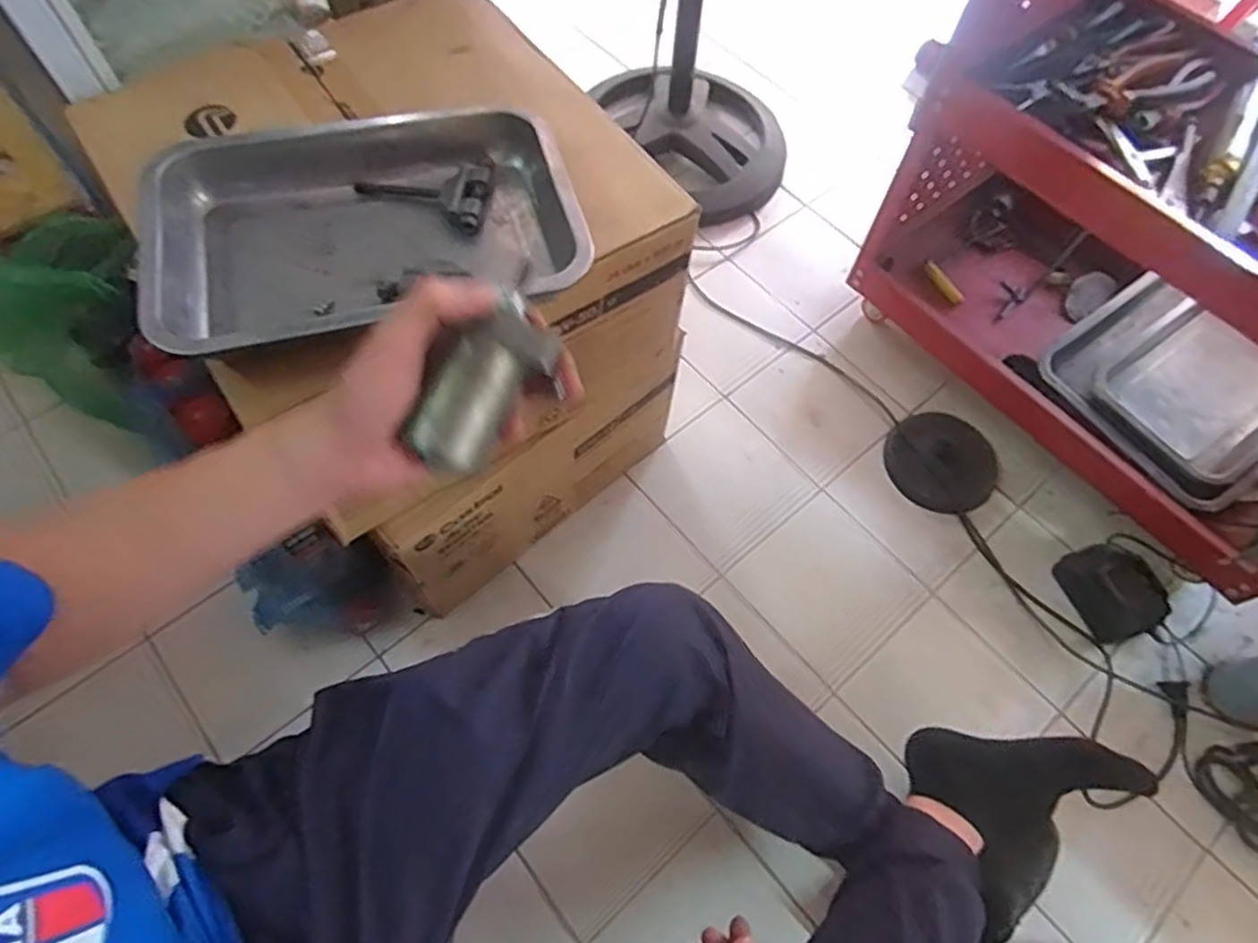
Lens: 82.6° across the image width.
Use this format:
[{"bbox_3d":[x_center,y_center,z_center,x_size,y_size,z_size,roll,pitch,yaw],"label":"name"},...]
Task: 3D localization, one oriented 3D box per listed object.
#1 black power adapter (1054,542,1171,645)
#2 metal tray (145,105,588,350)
[{"bbox_3d":[0.625,0.154,0.928,0.096,0.085,0.125,-26,66,-13],"label":"black power adapter"},{"bbox_3d":[-0.199,-0.190,0.561,0.303,0.069,0.209,-15,65,-10],"label":"metal tray"}]

